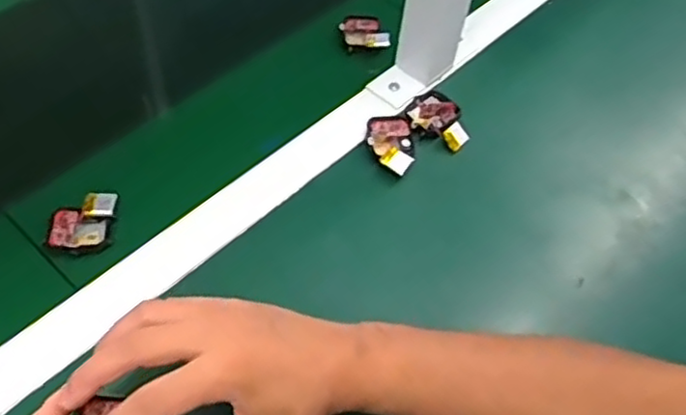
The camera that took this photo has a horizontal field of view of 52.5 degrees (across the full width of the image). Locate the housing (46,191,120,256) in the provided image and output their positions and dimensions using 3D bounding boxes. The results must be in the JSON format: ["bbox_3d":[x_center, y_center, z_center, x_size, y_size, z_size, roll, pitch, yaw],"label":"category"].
[{"bbox_3d":[-0.194,0.011,0.517,0.045,0.016,0.049,2,55,-3],"label":"housing"}]

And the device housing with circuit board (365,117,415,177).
[{"bbox_3d":[0.041,-0.052,0.580,0.037,0.014,0.060,-4,55,-7],"label":"device housing with circuit board"}]

